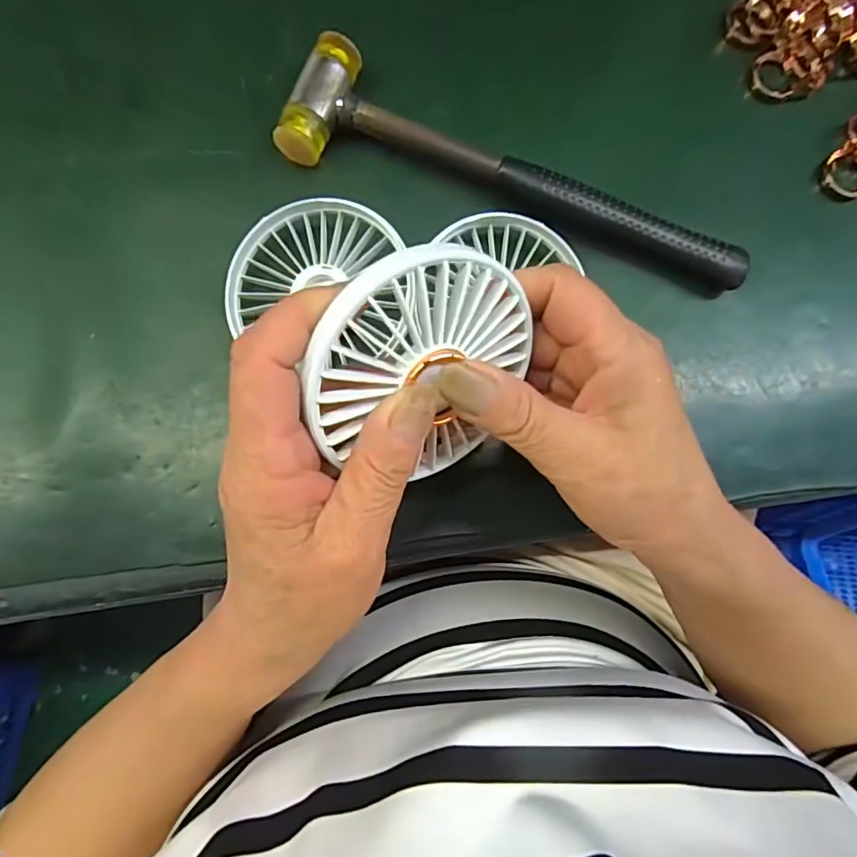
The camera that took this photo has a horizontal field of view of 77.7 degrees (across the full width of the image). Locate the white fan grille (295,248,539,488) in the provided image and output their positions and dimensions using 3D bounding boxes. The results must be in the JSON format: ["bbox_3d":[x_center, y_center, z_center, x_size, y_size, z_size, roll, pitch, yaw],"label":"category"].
[{"bbox_3d":[0.000,-0.021,0.183,0.080,0.081,0.011,-58,44,16],"label":"white fan grille"}]

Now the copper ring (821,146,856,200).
[{"bbox_3d":[0.226,-0.137,0.287,0.024,0.008,0.027,-32,86,-6],"label":"copper ring"}]

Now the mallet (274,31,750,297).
[{"bbox_3d":[0.048,-0.131,0.270,0.237,0.023,0.058,17,83,-1],"label":"mallet"}]

